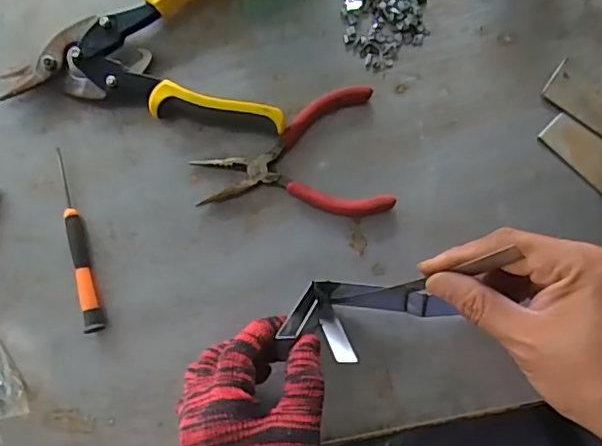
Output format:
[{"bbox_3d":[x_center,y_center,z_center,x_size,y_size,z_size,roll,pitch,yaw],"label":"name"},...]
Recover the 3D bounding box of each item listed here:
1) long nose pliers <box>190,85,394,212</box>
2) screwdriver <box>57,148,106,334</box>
[{"bbox_3d":[-0.007,-0.044,0.451,0.142,0.012,0.096,-13,81,0],"label":"long nose pliers"},{"bbox_3d":[-0.174,0.014,0.448,0.013,0.009,0.142,-16,81,-1],"label":"screwdriver"}]

